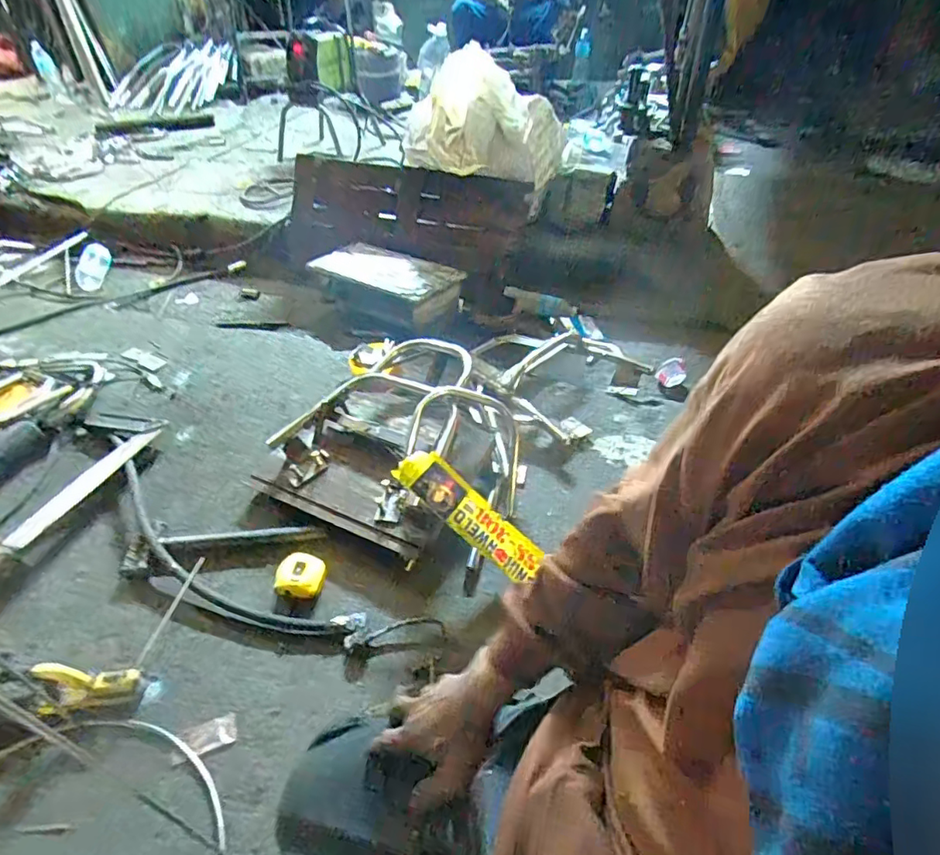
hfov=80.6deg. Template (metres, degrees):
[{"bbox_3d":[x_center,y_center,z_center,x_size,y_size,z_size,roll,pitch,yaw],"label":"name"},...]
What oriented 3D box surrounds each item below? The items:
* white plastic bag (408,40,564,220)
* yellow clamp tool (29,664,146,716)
[{"bbox_3d":[0.048,-0.895,1.615,0.438,0.329,0.300,8,44,11],"label":"white plastic bag"},{"bbox_3d":[-0.515,0.346,0.743,0.122,0.079,0.043,-7,42,-6],"label":"yellow clamp tool"}]

